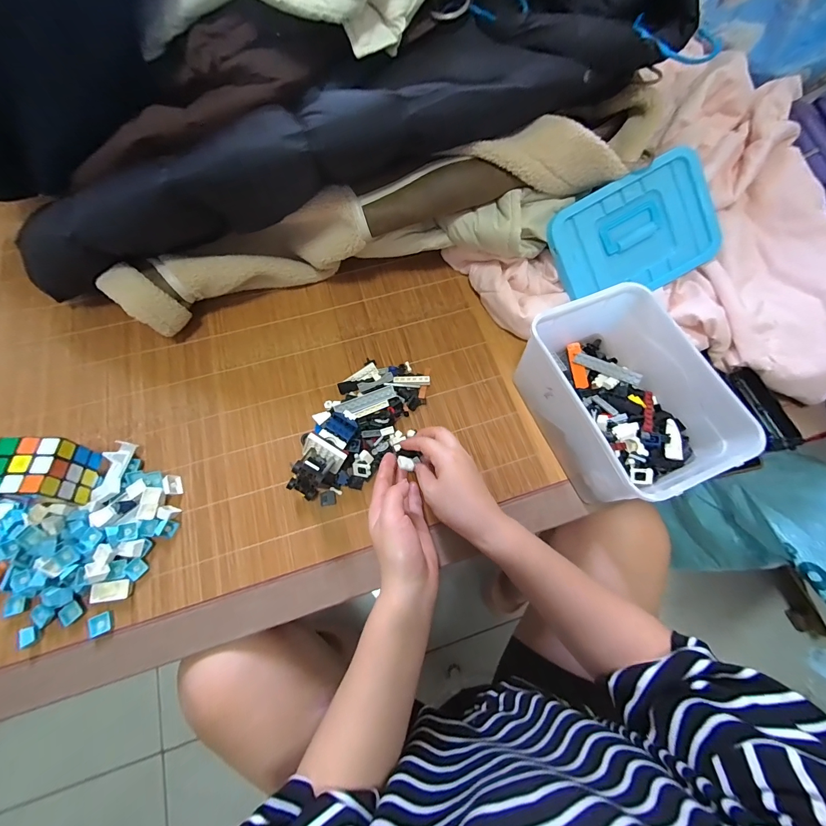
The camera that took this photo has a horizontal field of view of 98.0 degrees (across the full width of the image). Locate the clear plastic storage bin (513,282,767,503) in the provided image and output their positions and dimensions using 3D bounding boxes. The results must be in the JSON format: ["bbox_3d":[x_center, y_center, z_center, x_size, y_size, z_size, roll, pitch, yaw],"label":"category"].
[{"bbox_3d":[0.227,-0.022,0.414,0.146,0.108,0.230,-20,70,-8],"label":"clear plastic storage bin"}]

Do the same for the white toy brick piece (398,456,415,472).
[{"bbox_3d":[-0.009,0.059,0.419,0.020,0.011,0.017,13,72,2],"label":"white toy brick piece"}]

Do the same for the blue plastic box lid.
[{"bbox_3d":[0.295,-0.233,0.478,0.213,0.014,0.149,-28,105,0],"label":"blue plastic box lid"}]

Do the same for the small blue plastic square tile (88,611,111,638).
[{"bbox_3d":[-0.325,0.219,0.371,0.019,0.005,0.021,-23,72,-11],"label":"small blue plastic square tile"}]

